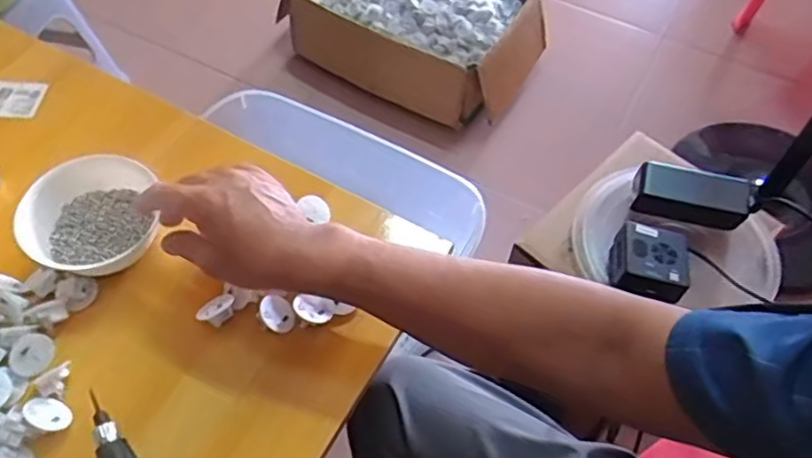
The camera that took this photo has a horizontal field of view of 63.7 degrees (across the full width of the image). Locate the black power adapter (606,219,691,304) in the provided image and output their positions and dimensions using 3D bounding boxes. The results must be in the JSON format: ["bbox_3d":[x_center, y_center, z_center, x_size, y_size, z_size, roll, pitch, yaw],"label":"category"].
[{"bbox_3d":[0.285,0.039,0.765,0.080,0.048,0.080,13,56,7],"label":"black power adapter"}]

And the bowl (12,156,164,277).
[{"bbox_3d":[-0.272,-0.010,0.572,0.116,0.062,0.101,-33,63,-22],"label":"bowl"}]

